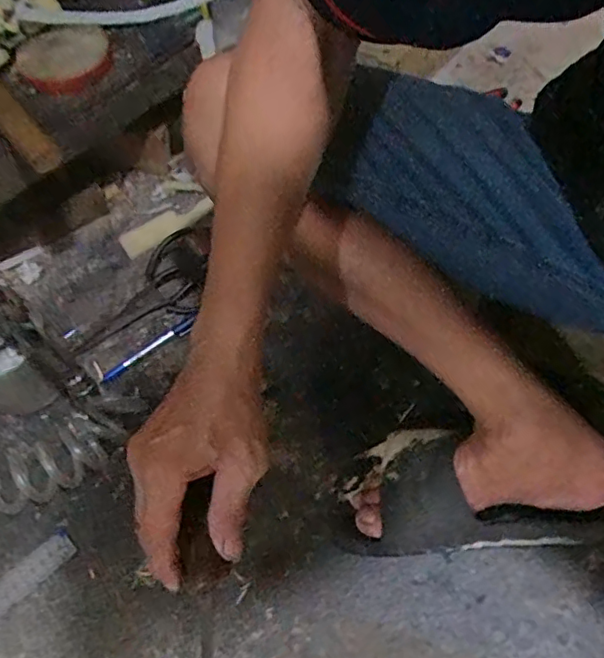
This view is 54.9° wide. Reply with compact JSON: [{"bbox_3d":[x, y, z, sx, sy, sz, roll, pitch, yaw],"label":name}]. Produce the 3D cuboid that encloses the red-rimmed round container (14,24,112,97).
[{"bbox_3d":[-0.259,-0.297,0.635,0.098,0.027,0.083,-19,60,-8],"label":"red-rimmed round container"}]

